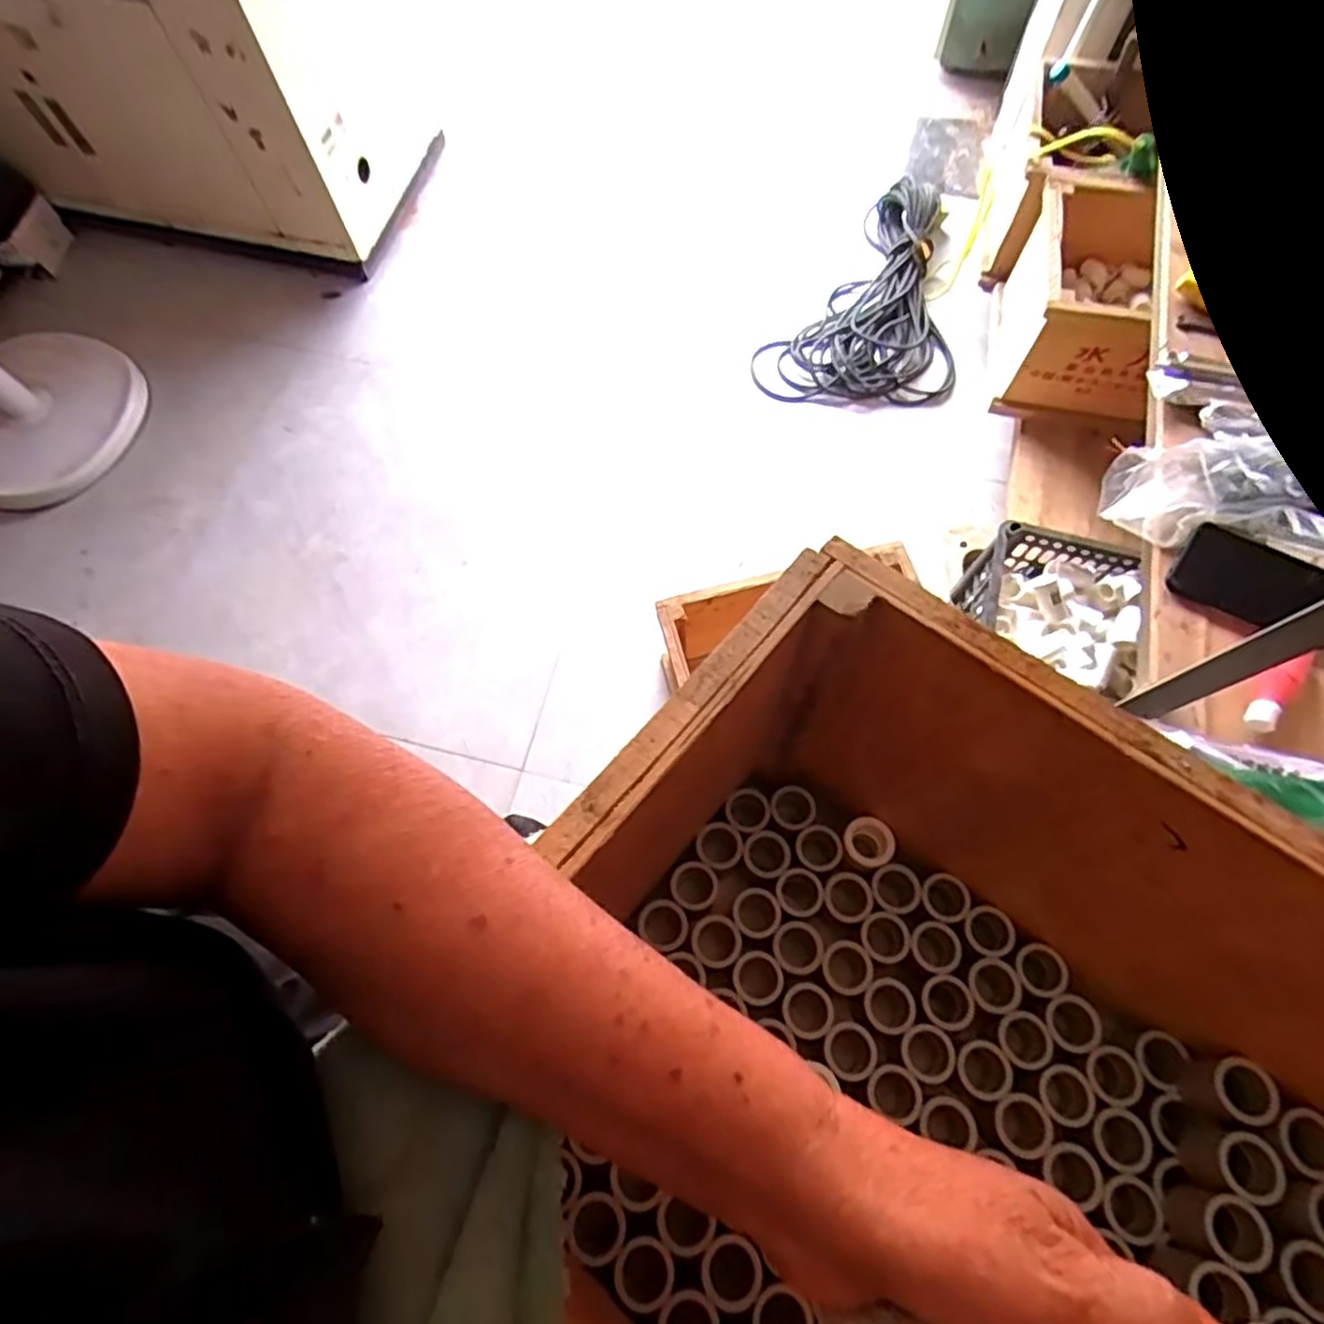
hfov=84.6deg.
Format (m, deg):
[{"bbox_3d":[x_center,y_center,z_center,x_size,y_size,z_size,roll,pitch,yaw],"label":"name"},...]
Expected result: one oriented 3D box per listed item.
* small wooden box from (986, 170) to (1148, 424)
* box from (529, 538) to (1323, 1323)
[{"bbox_3d":[0.742,-0.641,1.296,0.249,0.241,0.341,9,70,5],"label":"small wooden box"},{"bbox_3d":[0.133,0.214,0.333,0.416,0.267,0.335,38,75,15],"label":"box"}]

